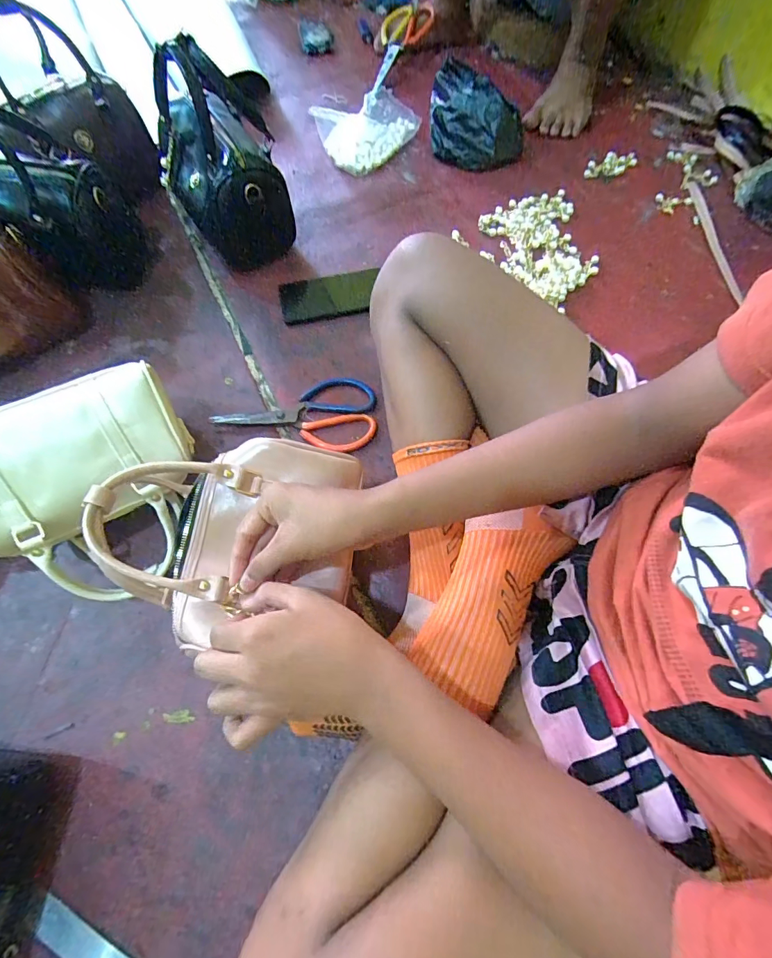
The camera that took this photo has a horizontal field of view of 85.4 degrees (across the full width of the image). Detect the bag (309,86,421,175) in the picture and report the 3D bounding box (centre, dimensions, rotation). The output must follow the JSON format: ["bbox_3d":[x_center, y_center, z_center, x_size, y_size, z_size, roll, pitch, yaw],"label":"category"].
[{"bbox_3d":[-0.025,-0.654,0.762,0.194,0.061,0.108,-42,74,-14],"label":"bag"}]

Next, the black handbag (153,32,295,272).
[{"bbox_3d":[-0.245,-0.463,0.597,0.147,0.220,0.210,-28,71,-9],"label":"black handbag"}]

